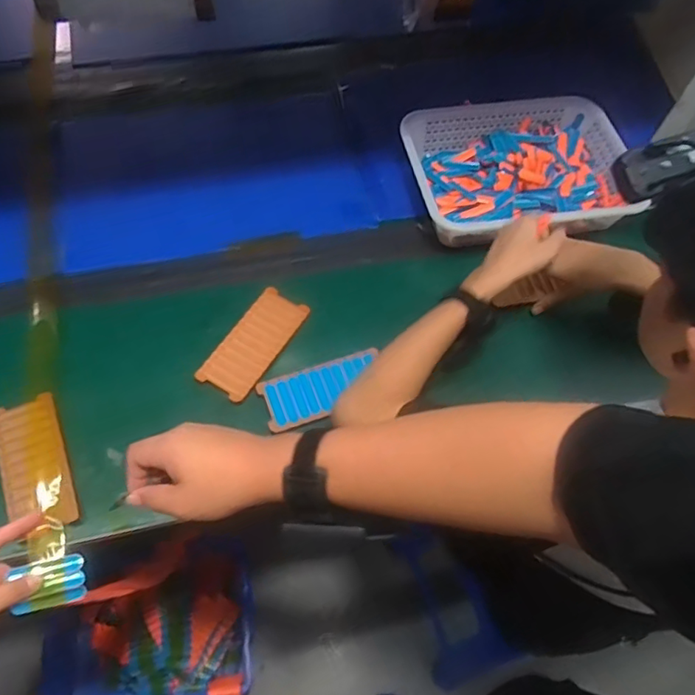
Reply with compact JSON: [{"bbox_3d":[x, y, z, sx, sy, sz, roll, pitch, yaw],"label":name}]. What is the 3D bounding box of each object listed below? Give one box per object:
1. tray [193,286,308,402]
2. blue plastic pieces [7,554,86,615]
[{"bbox_3d":[-0.131,-0.007,0.804,0.078,0.018,0.171,29,62,12],"label":"tray"},{"bbox_3d":[-0.280,0.223,0.537,0.057,0.020,0.041,-3,69,-39],"label":"blue plastic pieces"}]

